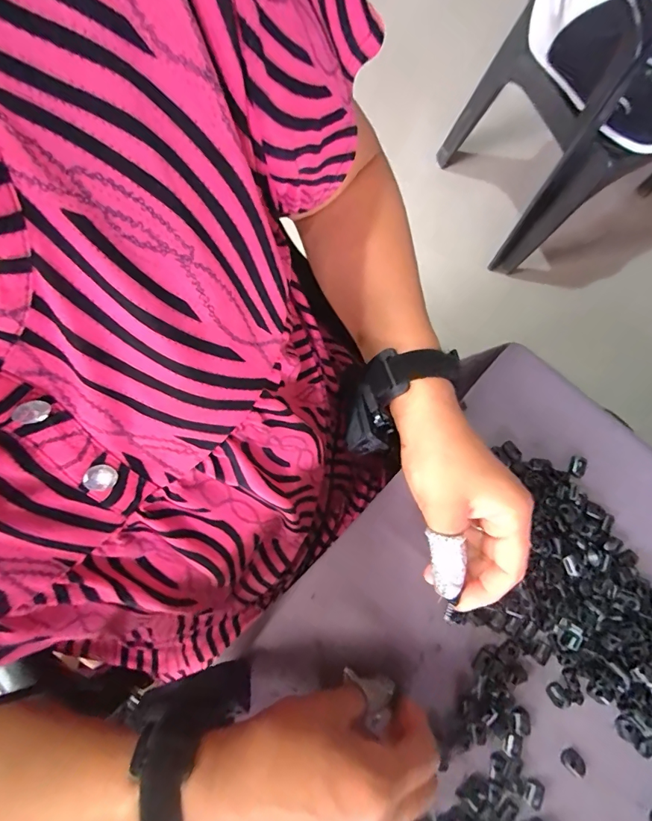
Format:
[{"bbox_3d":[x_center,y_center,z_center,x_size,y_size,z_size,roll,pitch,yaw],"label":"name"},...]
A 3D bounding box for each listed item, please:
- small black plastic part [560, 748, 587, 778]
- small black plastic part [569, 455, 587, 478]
[{"bbox_3d":[0.175,0.248,0.292,0.013,0.004,0.020,-41,82,-7],"label":"small black plastic part"},{"bbox_3d":[0.198,0.044,0.328,0.011,0.006,0.016,11,80,2],"label":"small black plastic part"}]

